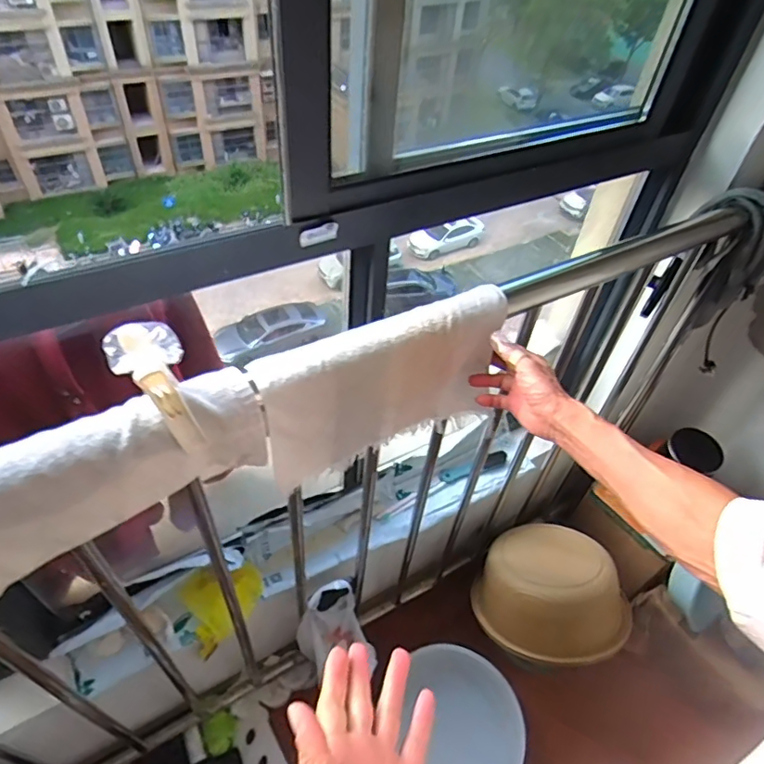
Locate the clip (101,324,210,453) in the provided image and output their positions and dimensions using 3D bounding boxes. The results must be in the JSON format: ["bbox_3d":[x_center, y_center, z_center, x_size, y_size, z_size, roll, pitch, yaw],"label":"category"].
[{"bbox_3d":[-0.206,0.010,0.519,0.061,0.148,0.063,-37,23,-32],"label":"clip"}]

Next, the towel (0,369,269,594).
[{"bbox_3d":[-0.281,0.101,0.542,0.329,0.145,0.057,-23,54,-24],"label":"towel"}]

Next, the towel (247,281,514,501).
[{"bbox_3d":[0.007,0.009,0.682,0.329,0.199,0.043,-20,53,-22],"label":"towel"}]

